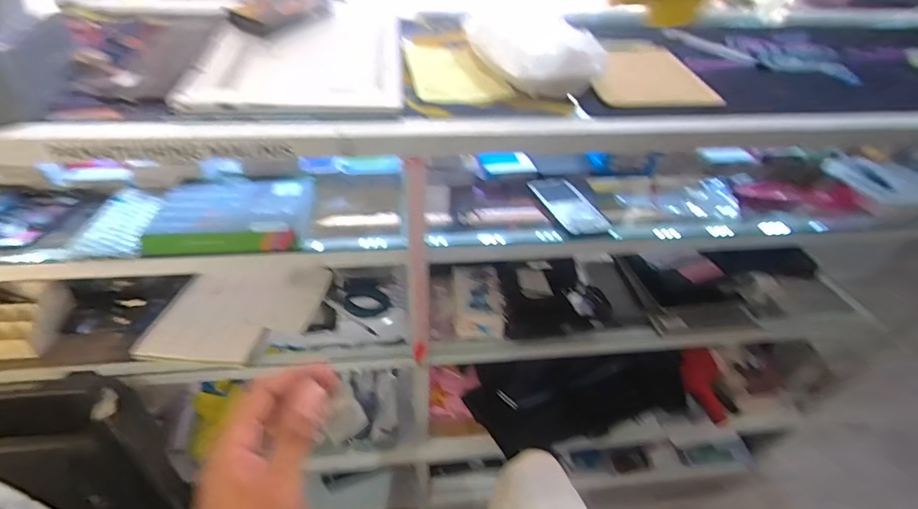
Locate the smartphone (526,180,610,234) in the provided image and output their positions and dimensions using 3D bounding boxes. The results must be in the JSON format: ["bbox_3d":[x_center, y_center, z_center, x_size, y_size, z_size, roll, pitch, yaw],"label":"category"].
[{"bbox_3d":[0.168,-0.083,0.719,0.078,0.016,0.157,-10,46,-14],"label":"smartphone"}]

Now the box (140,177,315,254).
[{"bbox_3d":[-0.314,-0.063,0.634,0.203,0.028,0.148,-1,44,-5],"label":"box"}]

